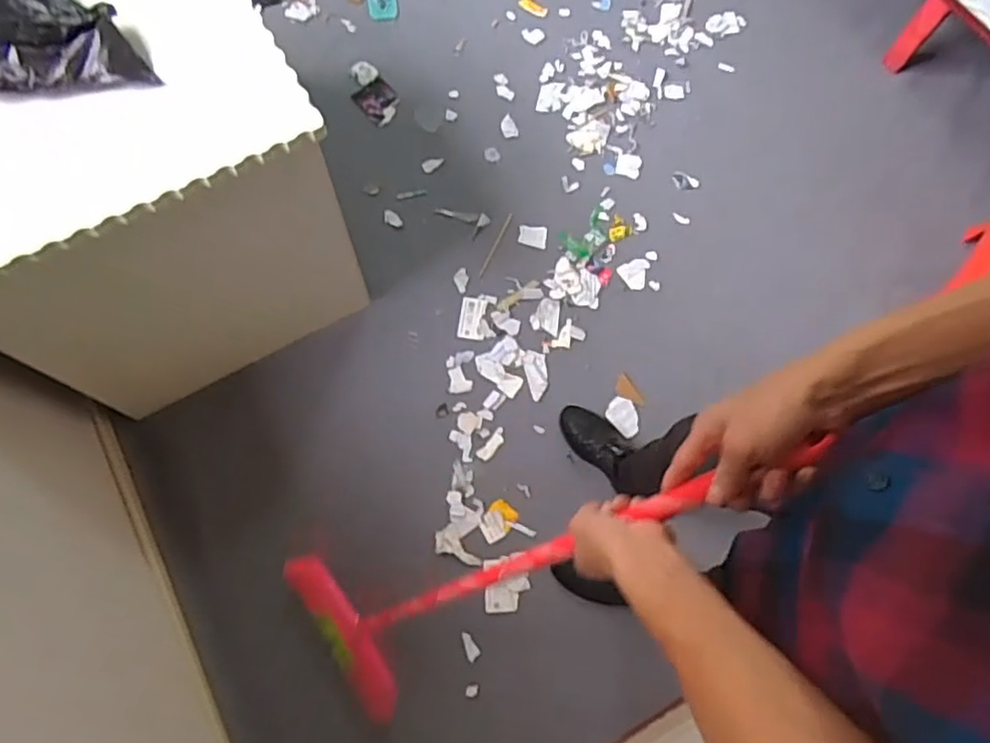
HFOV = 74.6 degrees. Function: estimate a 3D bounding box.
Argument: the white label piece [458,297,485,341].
[{"bbox_3d":[-0.053,-0.121,1.478,0.058,0.005,0.100,5,70,-1],"label":"white label piece"}]

